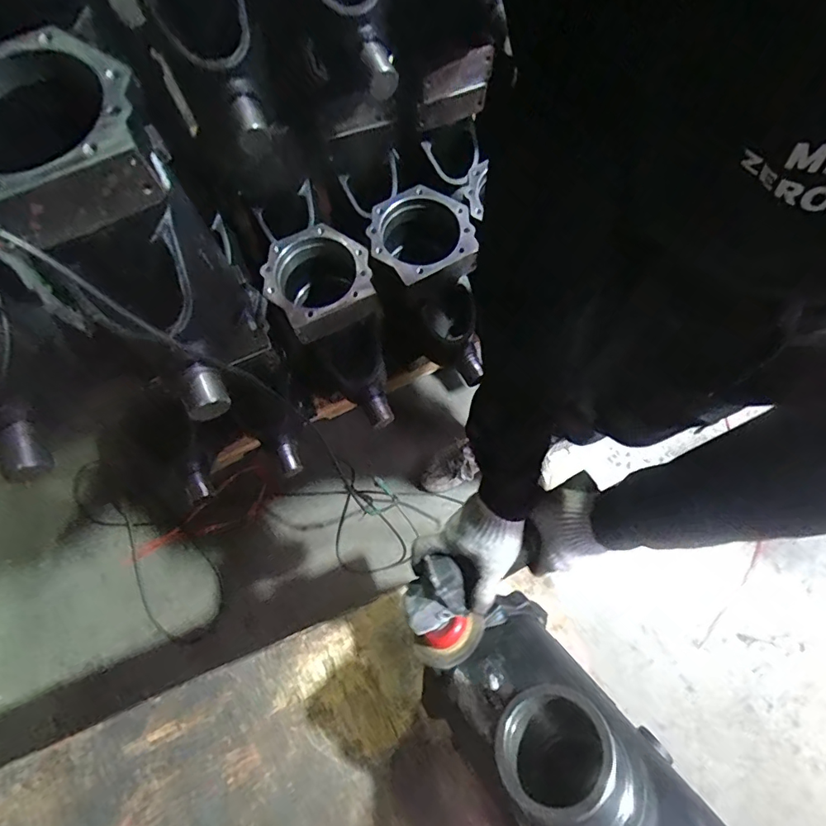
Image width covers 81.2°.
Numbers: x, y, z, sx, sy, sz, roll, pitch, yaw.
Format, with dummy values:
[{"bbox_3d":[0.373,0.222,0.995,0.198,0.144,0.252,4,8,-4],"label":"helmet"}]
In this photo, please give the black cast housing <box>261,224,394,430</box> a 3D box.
[{"bbox_3d":[-0.141,-0.178,0.940,0.185,0.212,0.306,-33,76,-9],"label":"black cast housing"}]

